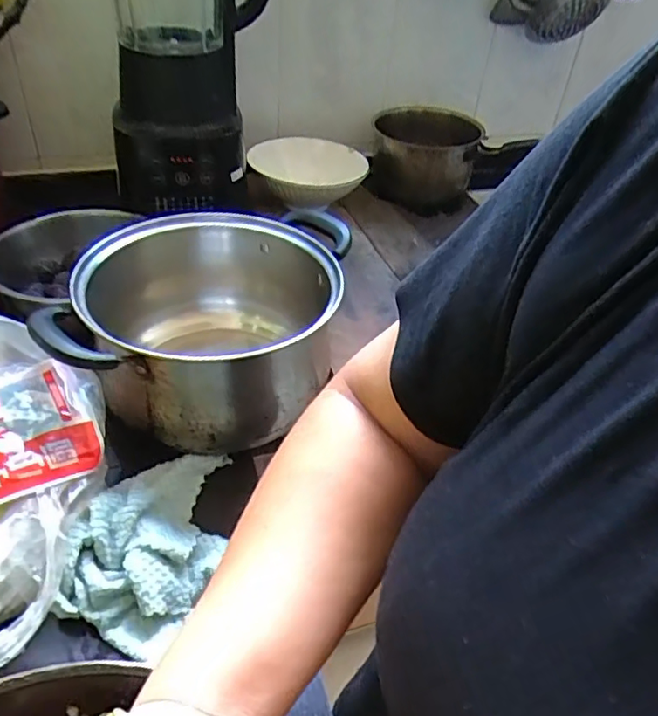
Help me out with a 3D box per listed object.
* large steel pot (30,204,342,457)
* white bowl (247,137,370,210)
[{"bbox_3d":[-0.121,-0.025,0.608,0.254,0.155,0.246,4,40,-3],"label":"large steel pot"},{"bbox_3d":[-0.030,-0.298,0.938,0.187,0.059,0.187,4,40,-3],"label":"white bowl"}]

